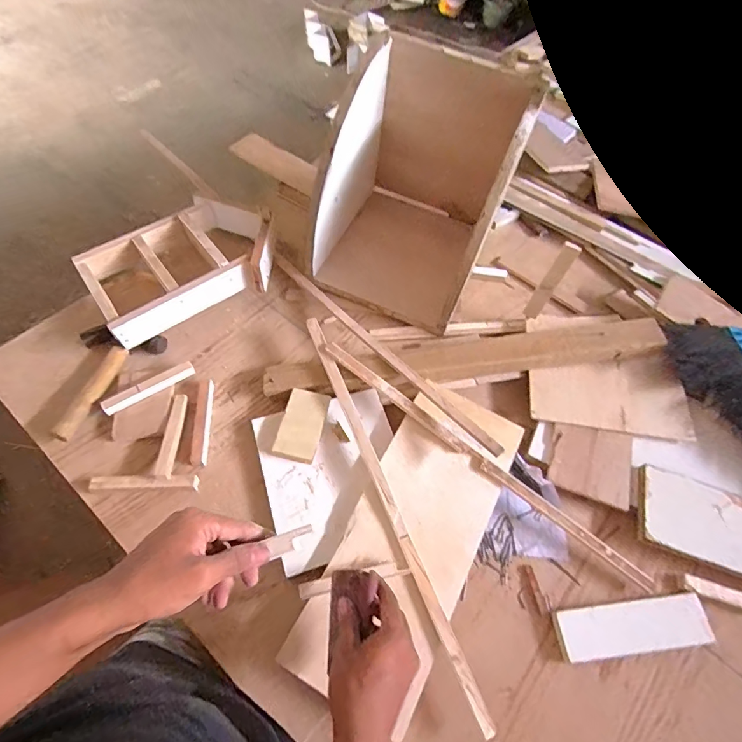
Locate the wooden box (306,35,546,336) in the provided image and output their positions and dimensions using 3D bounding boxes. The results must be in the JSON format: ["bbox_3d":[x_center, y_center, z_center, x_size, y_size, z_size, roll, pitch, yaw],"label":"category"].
[{"bbox_3d":[0.088,-0.328,0.795,0.281,0.307,0.371,21,61,9],"label":"wooden box"}]

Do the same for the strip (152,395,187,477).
[{"bbox_3d":[-0.299,0.094,0.664,0.022,0.008,0.131,2,60,-2],"label":"strip"}]

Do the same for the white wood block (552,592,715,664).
[{"bbox_3d":[0.337,0.330,0.573,0.198,0.015,0.059,-4,61,-6],"label":"white wood block"}]

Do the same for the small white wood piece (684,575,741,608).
[{"bbox_3d":[0.479,0.304,0.604,0.097,0.010,0.022,17,61,6],"label":"small white wood piece"}]

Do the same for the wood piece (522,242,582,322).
[{"bbox_3d":[0.308,-0.150,0.761,0.027,0.145,0.011,35,38,16],"label":"wood piece"}]

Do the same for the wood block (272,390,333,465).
[{"bbox_3d":[-0.103,0.082,0.671,0.060,0.016,0.106,13,60,4],"label":"wood block"}]

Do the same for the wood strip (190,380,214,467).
[{"bbox_3d":[-0.260,0.079,0.683,0.024,0.011,0.133,-3,70,1],"label":"wood strip"}]

